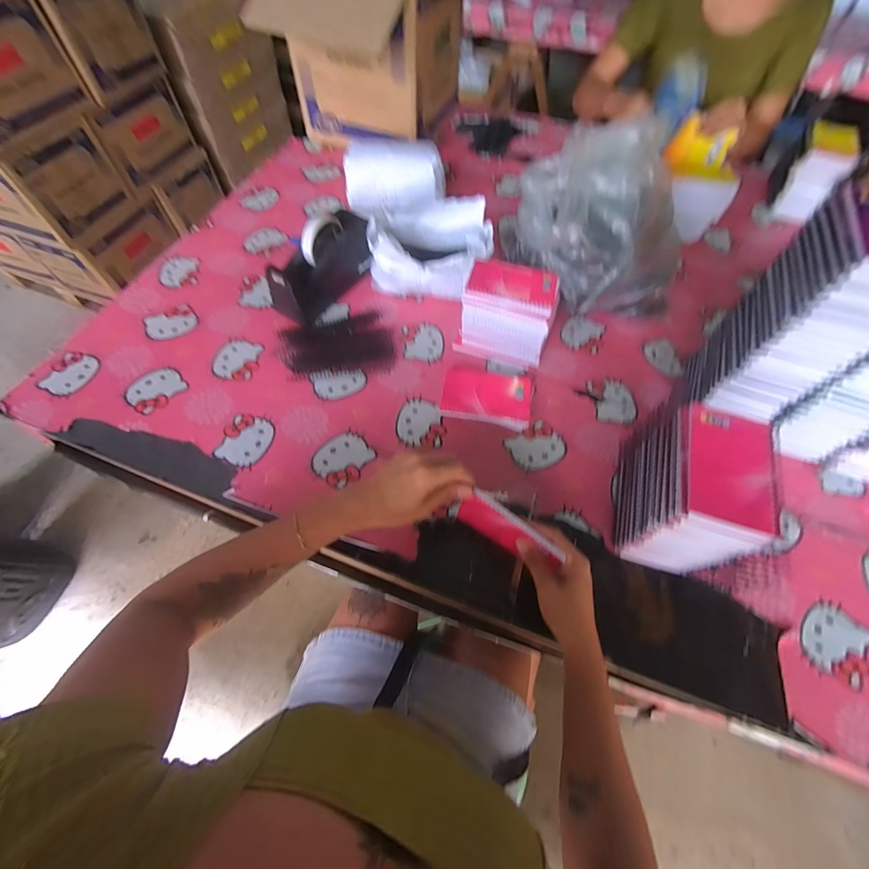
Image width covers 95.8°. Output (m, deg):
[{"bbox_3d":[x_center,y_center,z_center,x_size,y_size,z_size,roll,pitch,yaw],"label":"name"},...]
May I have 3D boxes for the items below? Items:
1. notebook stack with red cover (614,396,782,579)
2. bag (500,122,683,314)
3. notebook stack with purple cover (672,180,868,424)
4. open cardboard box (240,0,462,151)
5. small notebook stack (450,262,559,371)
[{"bbox_3d":[0.289,0.073,0.458,0.088,0.164,0.134,16,63,6],"label":"notebook stack with red cover"},{"bbox_3d":[0.265,-0.360,0.669,0.237,0.205,0.287,-12,62,-9],"label":"bag"},{"bbox_3d":[0.440,-0.123,0.499,0.093,0.292,0.126,16,63,7],"label":"notebook stack with purple cover"},{"bbox_3d":[-0.139,-0.856,0.893,0.328,0.269,0.289,16,63,7],"label":"open cardboard box"},{"bbox_3d":[0.117,-0.191,0.625,0.143,0.112,0.107,17,63,7],"label":"small notebook stack"}]

